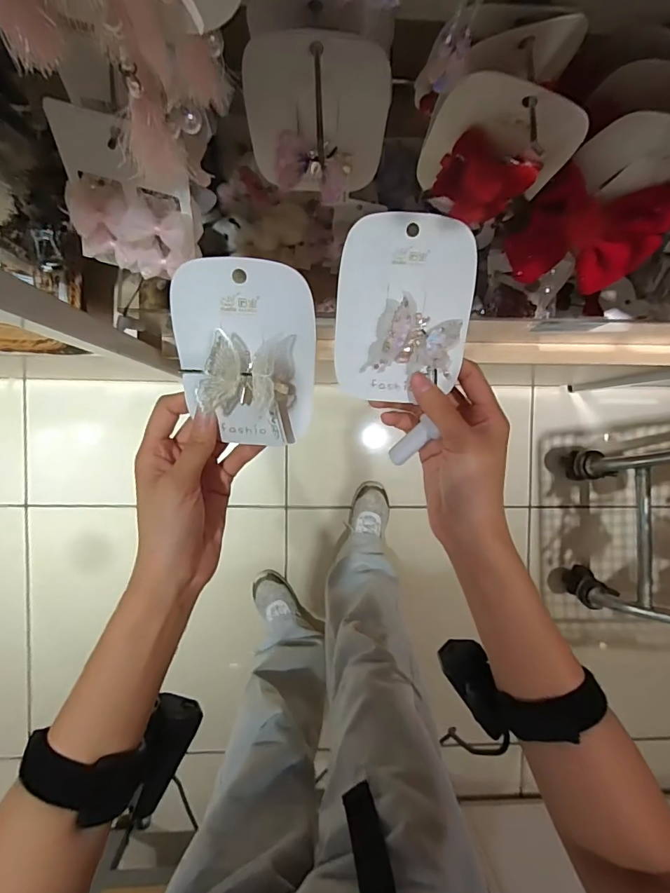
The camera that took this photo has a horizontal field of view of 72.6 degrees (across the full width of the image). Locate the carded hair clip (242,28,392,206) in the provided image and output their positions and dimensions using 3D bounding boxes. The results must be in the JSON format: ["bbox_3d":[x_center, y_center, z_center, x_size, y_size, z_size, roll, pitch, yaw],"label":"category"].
[{"bbox_3d":[-0.008,-0.197,0.285,0.085,0.099,0.023,-10,71,-6],"label":"carded hair clip"}]

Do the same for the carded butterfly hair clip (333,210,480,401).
[{"bbox_3d":[0.044,-0.083,0.287,0.085,0.024,0.113,3,111,1],"label":"carded butterfly hair clip"}]

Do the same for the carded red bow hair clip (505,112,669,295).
[{"bbox_3d":[0.187,-0.162,0.316,0.095,0.121,0.032,12,58,-2],"label":"carded red bow hair clip"}]

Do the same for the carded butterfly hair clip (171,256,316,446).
[{"bbox_3d":[-0.054,-0.048,0.269,0.082,0.030,0.112,2,119,-3],"label":"carded butterfly hair clip"}]

